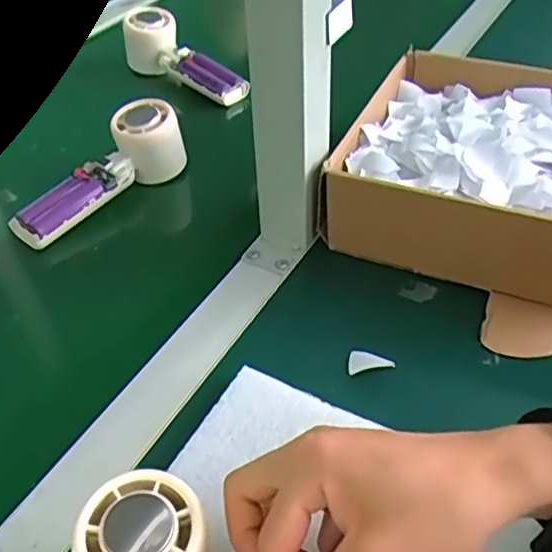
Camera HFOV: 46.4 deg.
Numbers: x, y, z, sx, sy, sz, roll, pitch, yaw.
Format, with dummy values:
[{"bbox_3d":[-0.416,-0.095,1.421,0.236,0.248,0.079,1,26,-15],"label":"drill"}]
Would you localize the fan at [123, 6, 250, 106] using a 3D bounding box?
[{"bbox_3d":[-0.100,-0.230,0.689,0.053,0.058,0.171,-29,49,-26],"label":"fan"}]

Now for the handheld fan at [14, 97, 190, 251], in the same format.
[{"bbox_3d":[-0.150,-0.090,0.541,0.042,0.058,0.157,29,51,30],"label":"handheld fan"}]

